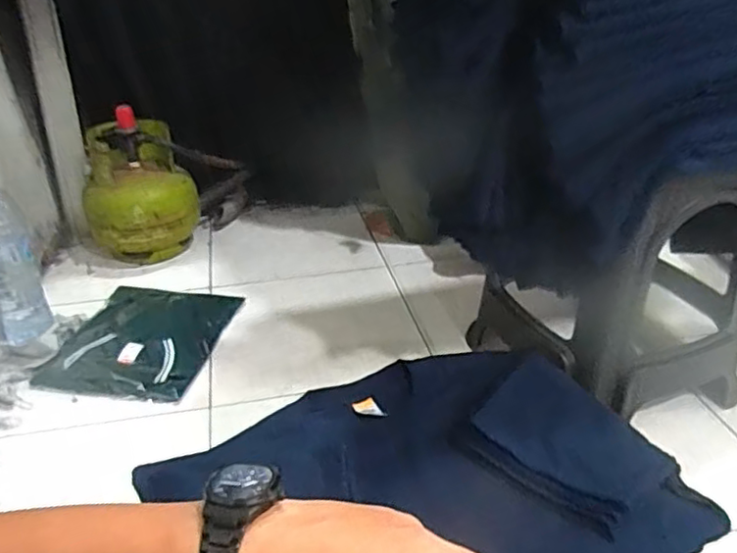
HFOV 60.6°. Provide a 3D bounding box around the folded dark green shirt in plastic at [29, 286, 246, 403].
[{"bbox_3d":[-0.415,0.106,1.179,0.269,0.024,0.315,2,29,5],"label":"folded dark green shirt in plastic"}]

